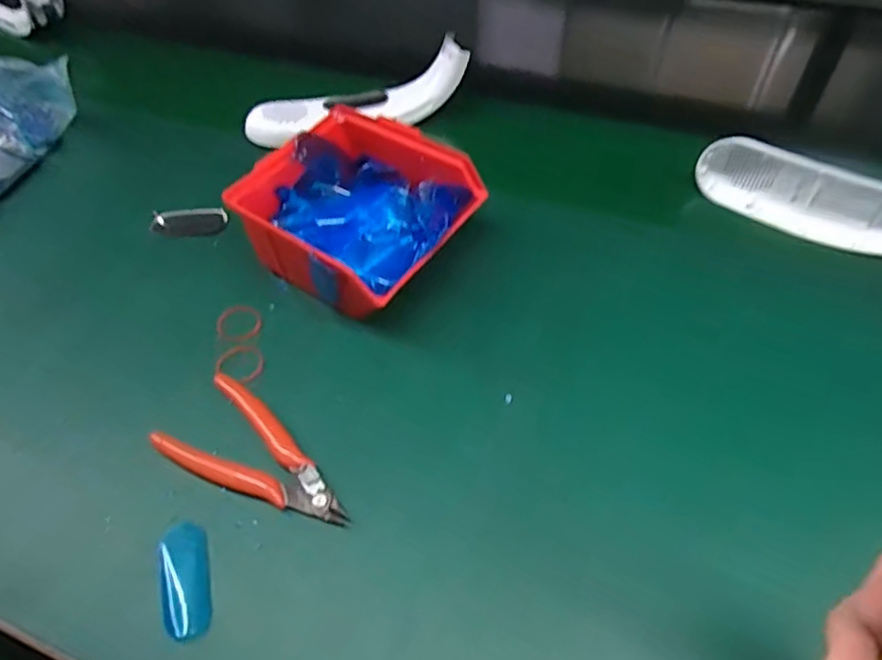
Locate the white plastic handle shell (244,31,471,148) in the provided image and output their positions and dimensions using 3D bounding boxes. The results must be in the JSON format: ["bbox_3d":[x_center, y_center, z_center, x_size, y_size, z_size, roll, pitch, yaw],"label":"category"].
[{"bbox_3d":[-0.073,-0.202,0.519,0.191,0.054,0.038,-19,54,-11],"label":"white plastic handle shell"}]

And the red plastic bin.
[{"bbox_3d":[-0.056,-0.077,0.420,0.136,0.069,0.132,29,60,23],"label":"red plastic bin"}]

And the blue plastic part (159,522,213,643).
[{"bbox_3d":[-0.132,0.128,0.310,0.022,0.012,0.059,-16,54,-9],"label":"blue plastic part"}]

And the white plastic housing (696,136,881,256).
[{"bbox_3d":[0.288,-0.091,0.437,0.192,0.054,0.036,16,55,15],"label":"white plastic housing"}]

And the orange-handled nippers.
[{"bbox_3d":[-0.103,0.073,0.341,0.121,0.013,0.056,29,60,23],"label":"orange-handled nippers"}]

